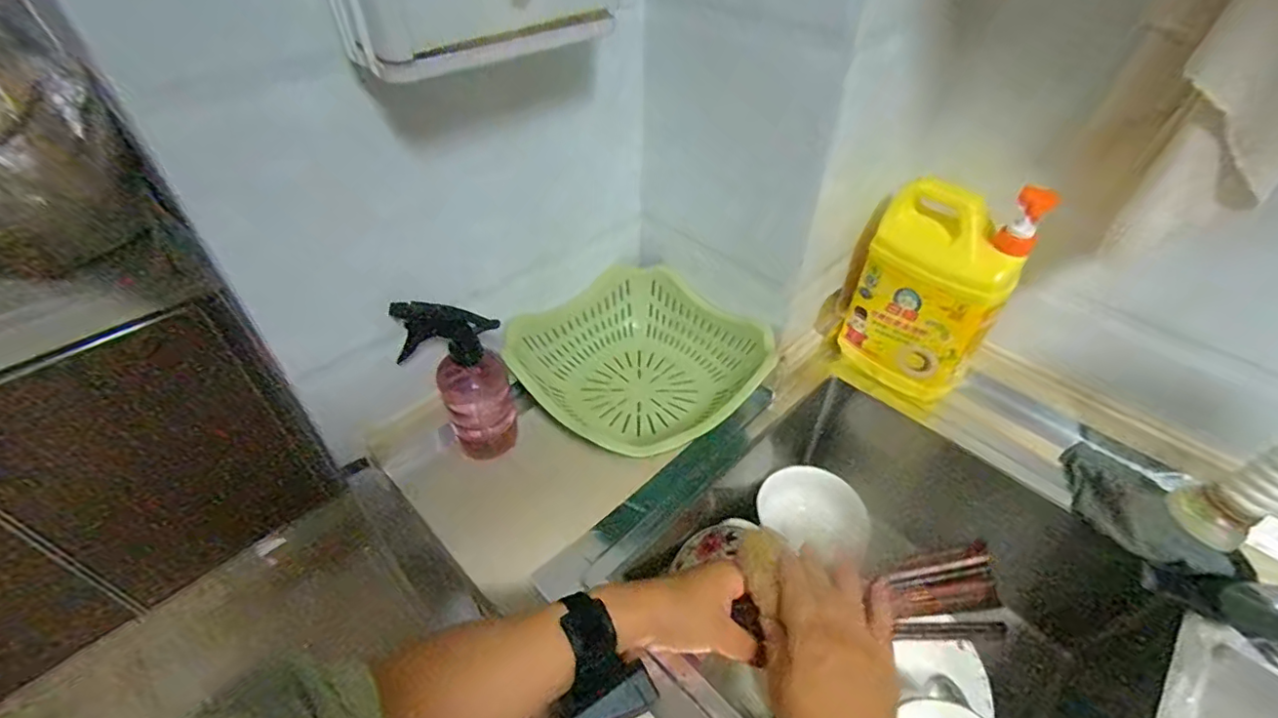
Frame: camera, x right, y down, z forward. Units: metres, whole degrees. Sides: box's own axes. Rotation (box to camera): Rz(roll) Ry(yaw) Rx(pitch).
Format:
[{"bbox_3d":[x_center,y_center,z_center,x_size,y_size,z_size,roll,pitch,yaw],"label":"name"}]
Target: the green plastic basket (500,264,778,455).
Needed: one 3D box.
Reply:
[{"bbox_3d":[0.016,-0.004,0.660,0.253,0.080,0.220,28,50,26],"label":"green plastic basket"}]

